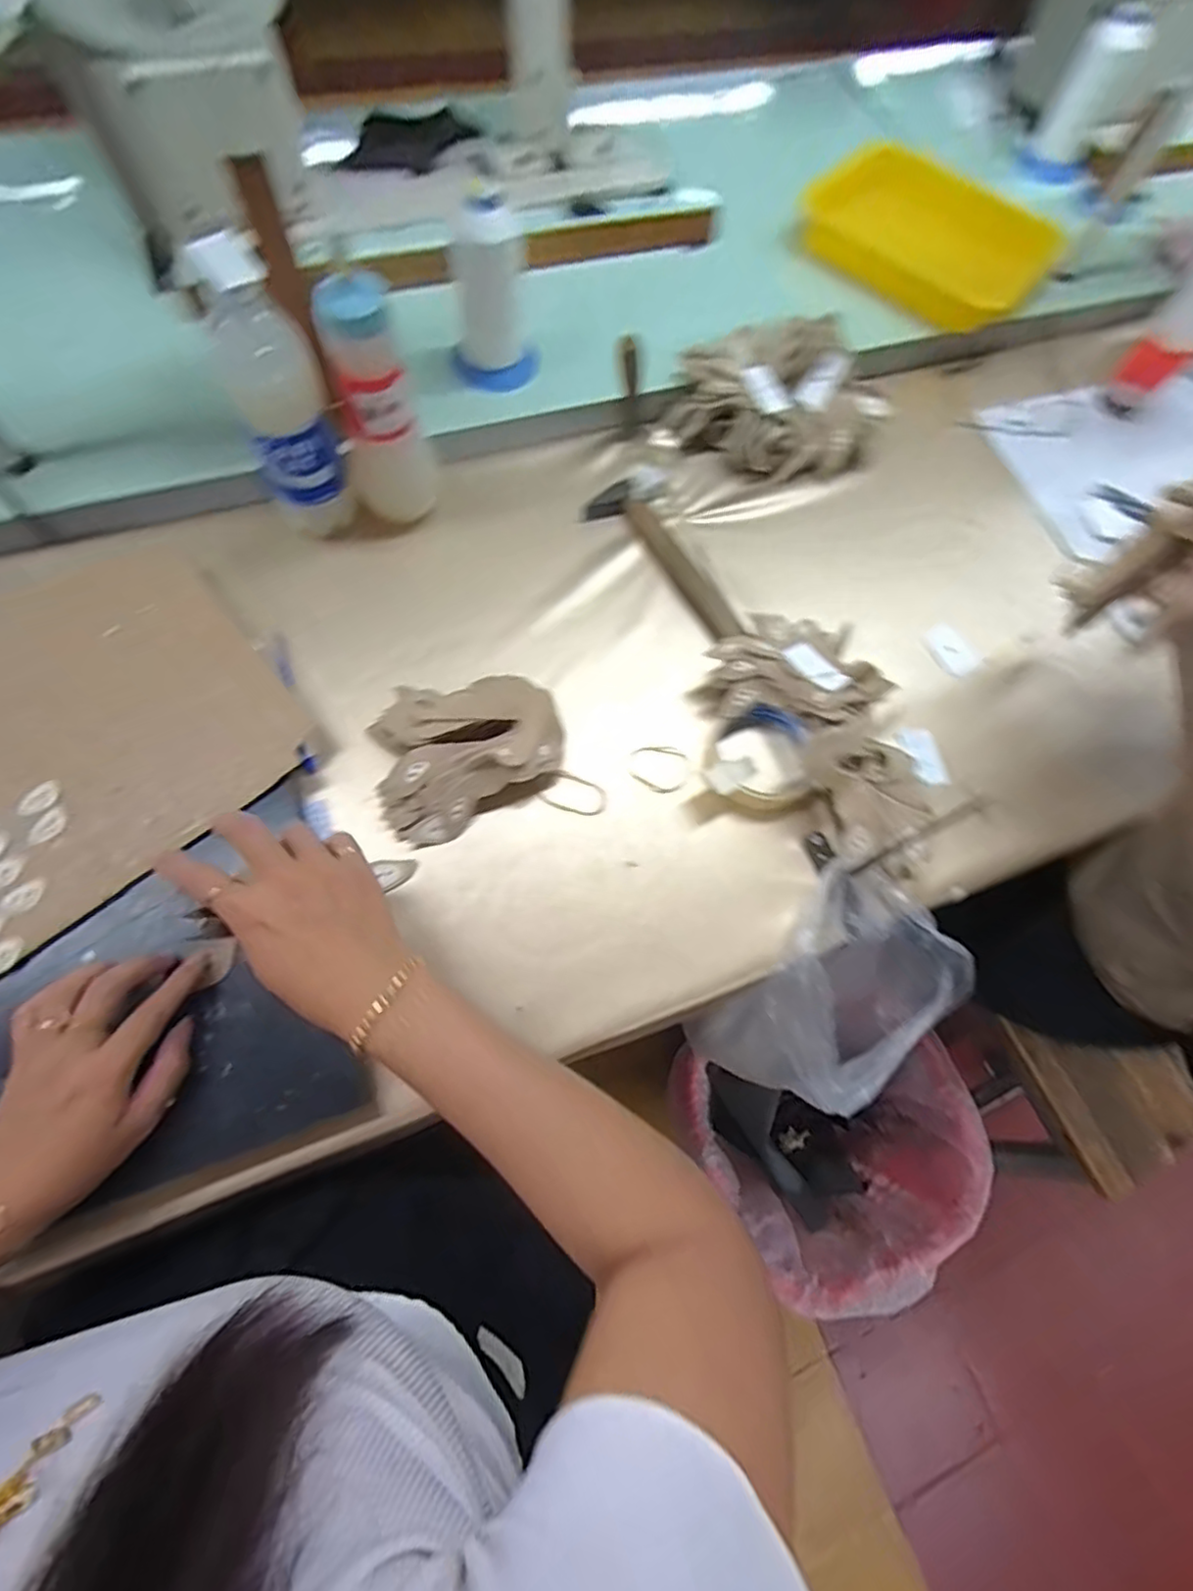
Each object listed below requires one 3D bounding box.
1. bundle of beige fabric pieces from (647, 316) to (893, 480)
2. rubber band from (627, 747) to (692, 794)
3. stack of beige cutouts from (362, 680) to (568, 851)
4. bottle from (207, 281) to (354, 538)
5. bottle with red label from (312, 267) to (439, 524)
[{"bbox_3d":[0.177,-0.391,0.622,0.212,0.059,0.133,14,71,0],"label":"bundle of beige fabric pieces"},{"bbox_3d":[0.051,-0.021,0.516,0.052,0.004,0.040,-1,71,-5],"label":"rubber band"},{"bbox_3d":[-0.096,-0.031,0.486,0.137,0.034,0.119,-7,72,-7],"label":"stack of beige cutouts"},{"bbox_3d":[-0.236,-0.287,0.481,0.066,0.190,0.061,-20,74,-11],"label":"bottle"},{"bbox_3d":[-0.174,-0.305,0.507,0.065,0.189,0.064,-5,72,-7],"label":"bottle with red label"}]

